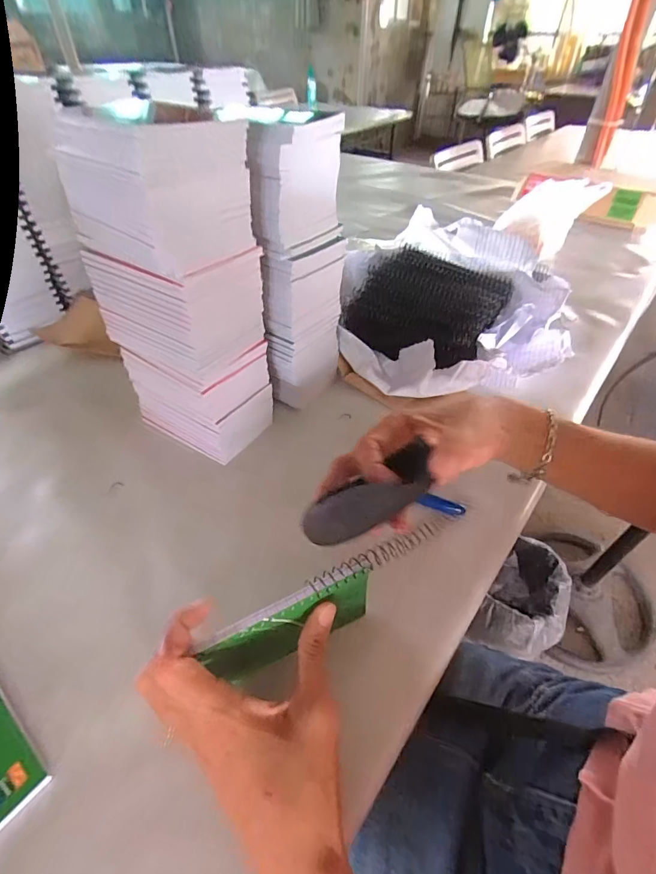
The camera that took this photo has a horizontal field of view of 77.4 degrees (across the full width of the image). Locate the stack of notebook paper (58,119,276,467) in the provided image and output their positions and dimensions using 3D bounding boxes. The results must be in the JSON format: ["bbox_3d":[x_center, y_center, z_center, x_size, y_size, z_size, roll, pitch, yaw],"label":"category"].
[{"bbox_3d":[-0.134,-0.119,0.370,0.127,0.279,0.107,31,53,27],"label":"stack of notebook paper"}]

